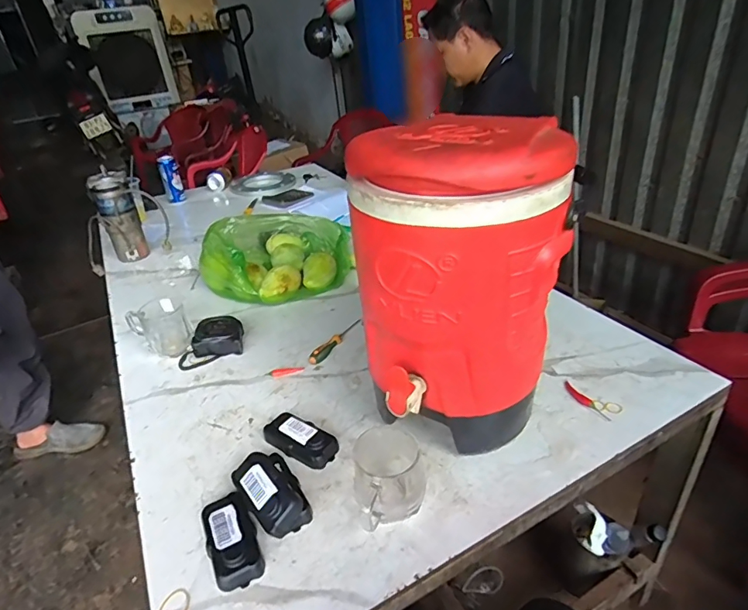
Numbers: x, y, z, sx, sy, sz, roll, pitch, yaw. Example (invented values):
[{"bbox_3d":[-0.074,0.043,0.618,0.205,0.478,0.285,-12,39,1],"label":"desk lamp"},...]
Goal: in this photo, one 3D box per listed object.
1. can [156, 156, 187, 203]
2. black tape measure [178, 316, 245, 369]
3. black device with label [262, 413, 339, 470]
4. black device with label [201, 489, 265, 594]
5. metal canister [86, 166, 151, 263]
[{"bbox_3d":[-0.690,-0.430,1.627,0.063,0.148,0.055,-16,32,-16],"label":"can"},{"bbox_3d":[-0.294,0.063,0.860,0.117,0.043,0.081,-14,32,-14],"label":"black tape measure"},{"bbox_3d":[-0.100,0.182,0.658,0.108,0.027,0.052,14,36,30],"label":"black device with label"},{"bbox_3d":[-0.161,0.262,0.538,0.053,0.028,0.104,-18,33,-18],"label":"black device with label"},{"bbox_3d":[-0.645,-0.221,1.213,0.090,0.218,0.072,-25,36,-29],"label":"metal canister"}]

